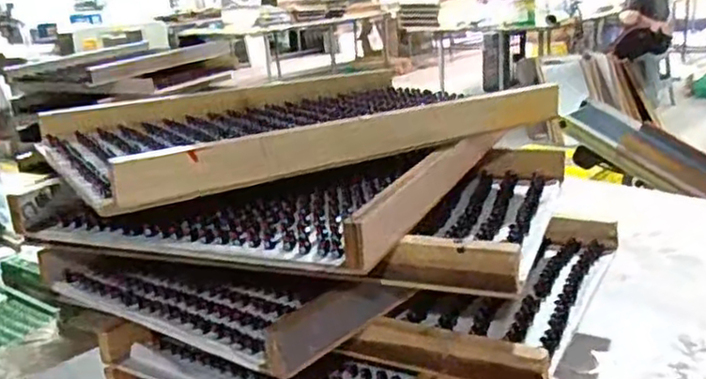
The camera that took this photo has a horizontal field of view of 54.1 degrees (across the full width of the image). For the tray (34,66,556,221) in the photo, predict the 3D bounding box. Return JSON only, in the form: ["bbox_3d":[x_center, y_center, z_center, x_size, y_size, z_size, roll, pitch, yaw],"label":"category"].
[{"bbox_3d":[-0.120,-0.104,0.961,0.559,0.057,0.474,-14,20,-30],"label":"tray"}]

